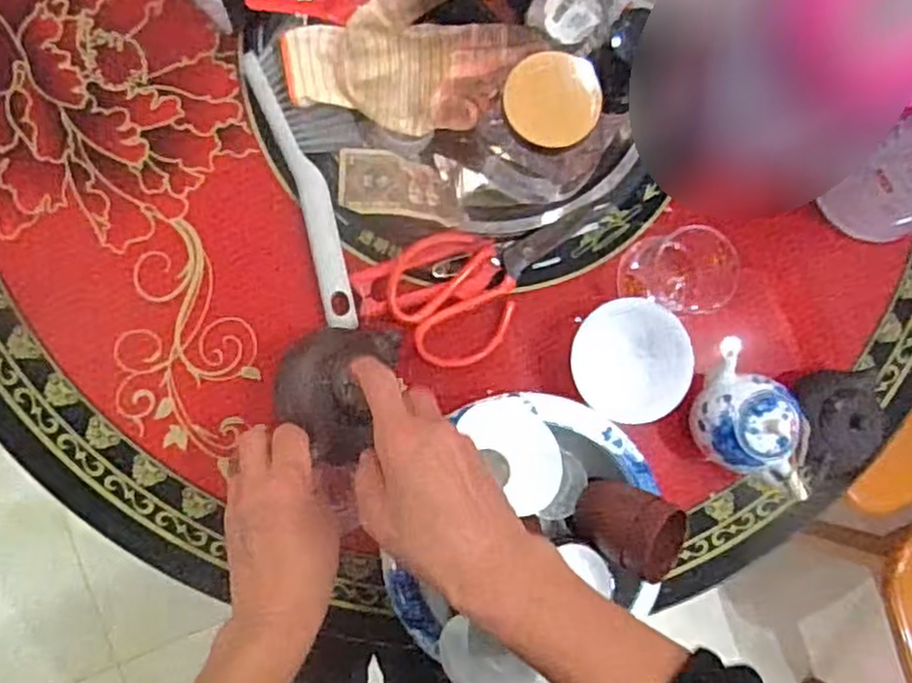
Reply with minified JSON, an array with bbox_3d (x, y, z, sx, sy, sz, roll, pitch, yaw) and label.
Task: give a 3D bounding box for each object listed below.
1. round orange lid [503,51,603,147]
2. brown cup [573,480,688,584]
[{"bbox_3d":[0.063,-0.157,0.480,0.061,0.013,0.059,1,86,-9],"label":"round orange lid"},{"bbox_3d":[0.125,0.137,0.517,0.051,0.072,0.052,-11,109,-35],"label":"brown cup"}]

